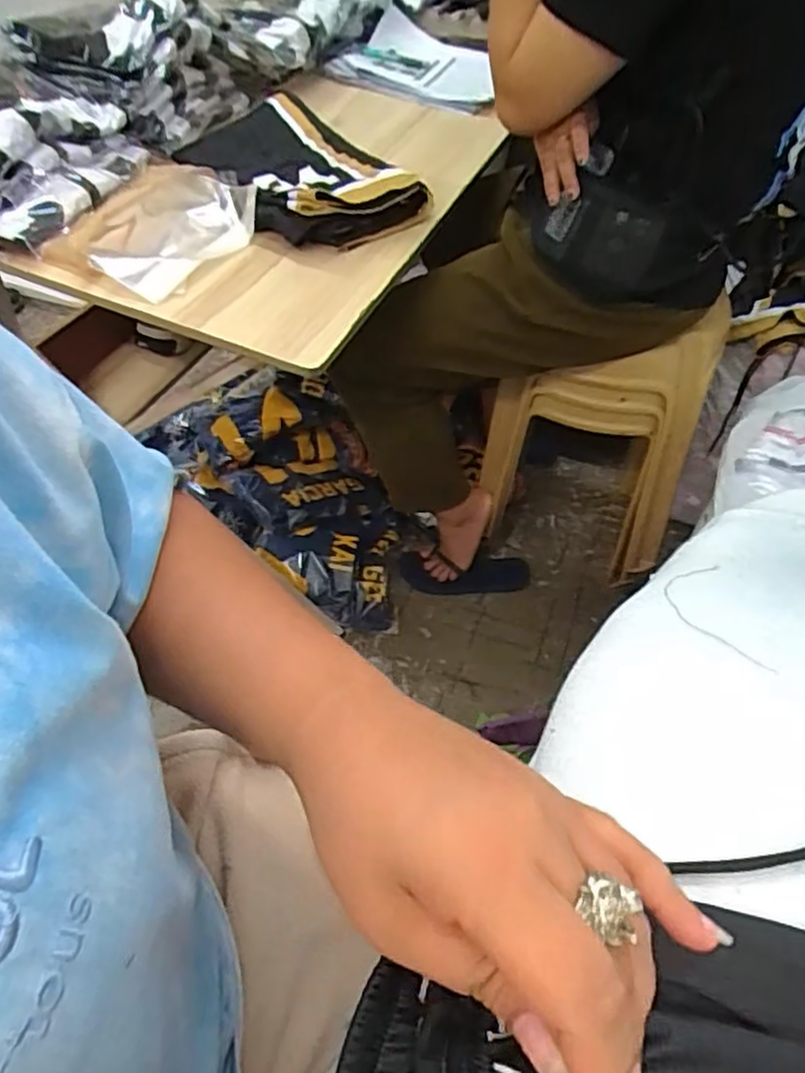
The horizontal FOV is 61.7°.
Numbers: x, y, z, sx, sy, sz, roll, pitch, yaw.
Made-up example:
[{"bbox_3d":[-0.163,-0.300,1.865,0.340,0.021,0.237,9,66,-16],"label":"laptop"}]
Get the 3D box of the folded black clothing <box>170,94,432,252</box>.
[{"bbox_3d":[-0.141,-0.473,0.881,0.197,0.075,0.314,-36,58,-27],"label":"folded black clothing"}]

